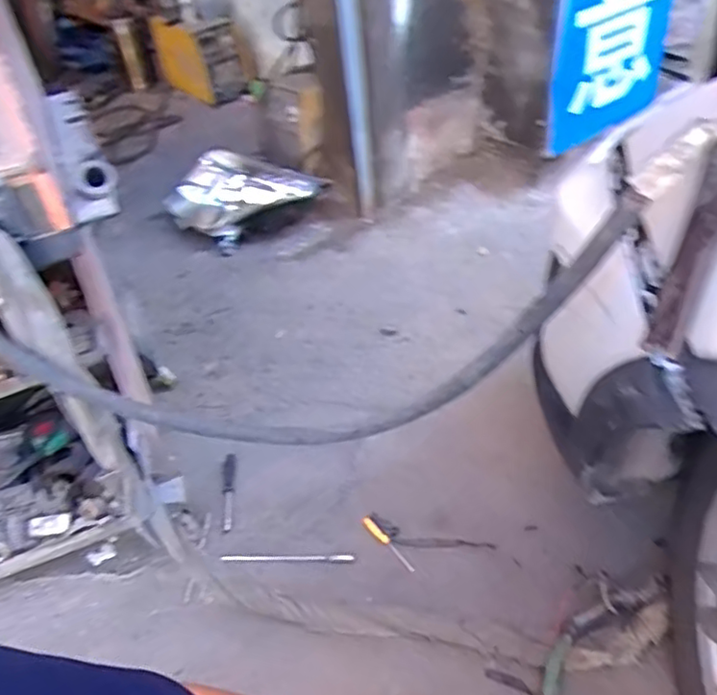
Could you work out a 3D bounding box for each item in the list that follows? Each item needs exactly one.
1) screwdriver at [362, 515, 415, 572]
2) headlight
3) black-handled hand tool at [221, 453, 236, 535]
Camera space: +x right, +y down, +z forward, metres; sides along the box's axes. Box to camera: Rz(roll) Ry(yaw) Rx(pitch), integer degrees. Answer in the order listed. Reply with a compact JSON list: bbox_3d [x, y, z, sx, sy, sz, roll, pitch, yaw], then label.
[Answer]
[{"bbox_3d":[0.051,0.340,1.104,0.020,0.016,0.123,-33,61,-27],"label":"screwdriver"},{"bbox_3d":[-0.374,-0.425,1.835,0.513,0.258,0.172,7,42,16],"label":"headlight"},{"bbox_3d":[-0.255,0.276,1.247,0.025,0.023,0.183,-8,40,0],"label":"black-handled hand tool"}]

